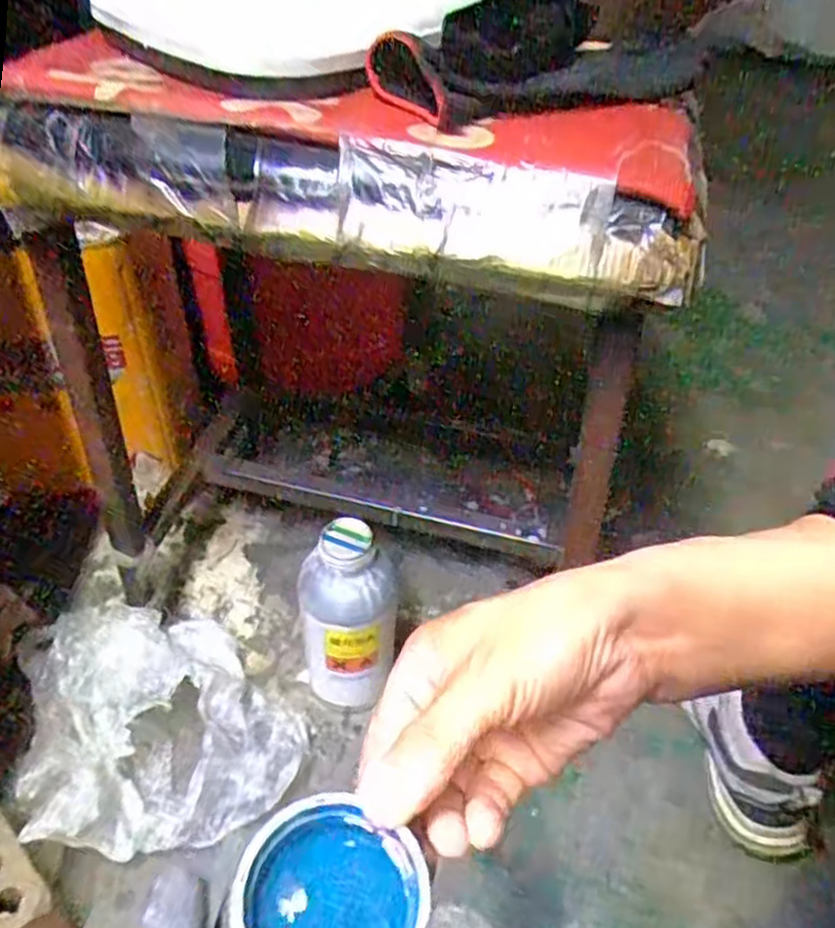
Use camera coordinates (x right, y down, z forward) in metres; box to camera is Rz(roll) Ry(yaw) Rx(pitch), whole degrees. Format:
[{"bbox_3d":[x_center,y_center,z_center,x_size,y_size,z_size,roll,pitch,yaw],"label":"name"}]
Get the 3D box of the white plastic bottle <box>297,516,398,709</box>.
[{"bbox_3d":[-0.063,0.147,0.651,0.079,0.215,0.063,-2,44,-6],"label":"white plastic bottle"}]

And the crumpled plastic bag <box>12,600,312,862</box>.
[{"bbox_3d":[-0.222,0.229,0.638,0.223,0.103,0.203,-9,45,-13],"label":"crumpled plastic bag"}]

